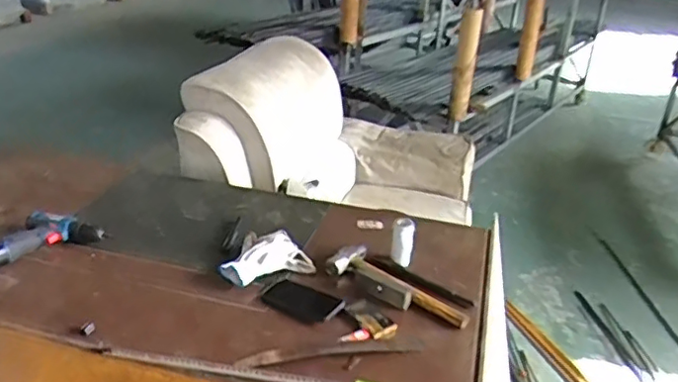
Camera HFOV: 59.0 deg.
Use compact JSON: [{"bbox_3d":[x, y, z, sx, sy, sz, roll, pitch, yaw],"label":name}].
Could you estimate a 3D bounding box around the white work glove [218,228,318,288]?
[{"bbox_3d":[-0.155,0.139,1.267,0.192,0.044,0.136,-4,28,-16],"label":"white work glove"}]

